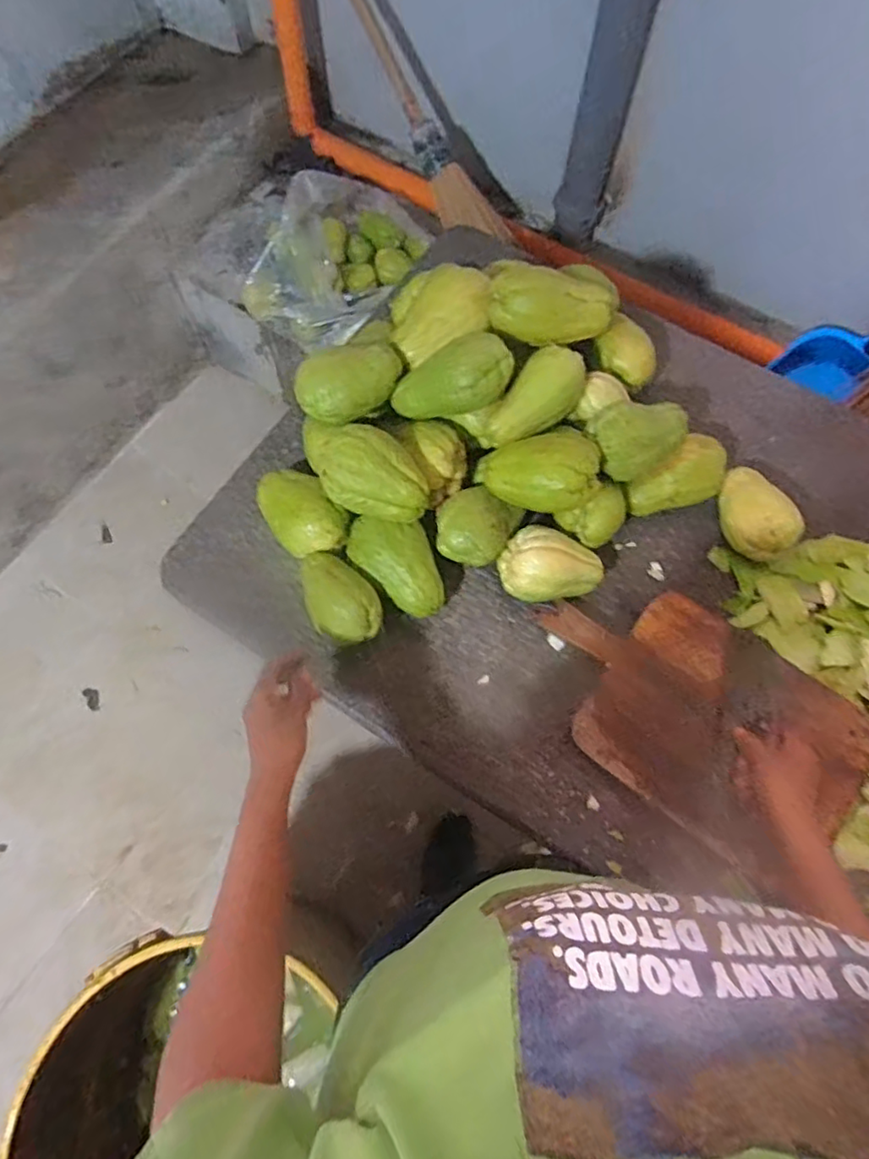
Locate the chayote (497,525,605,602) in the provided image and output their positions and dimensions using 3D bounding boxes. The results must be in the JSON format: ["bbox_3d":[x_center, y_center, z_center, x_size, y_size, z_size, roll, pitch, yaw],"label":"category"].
[{"bbox_3d":[0.144,-0.013,0.734,0.128,0.069,0.087,12,70,4],"label":"chayote"}]

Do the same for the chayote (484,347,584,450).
[{"bbox_3d":[0.123,-0.218,0.736,0.075,0.063,0.151,35,73,12],"label":"chayote"}]

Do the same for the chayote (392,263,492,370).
[{"bbox_3d":[0.004,-0.329,0.742,0.123,0.065,0.076,-23,72,-9],"label":"chayote"}]

